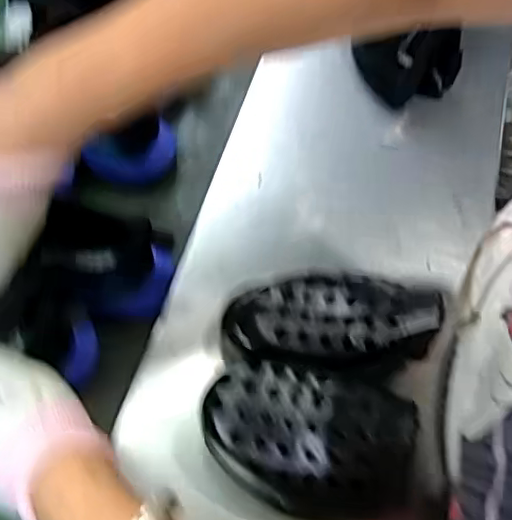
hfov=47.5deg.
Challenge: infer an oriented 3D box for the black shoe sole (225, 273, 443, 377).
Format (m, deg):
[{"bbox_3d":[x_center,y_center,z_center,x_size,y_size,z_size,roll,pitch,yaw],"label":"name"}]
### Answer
[{"bbox_3d":[0.046,0.038,0.376,0.136,0.027,0.064,-2,60,15],"label":"black shoe sole"}]

